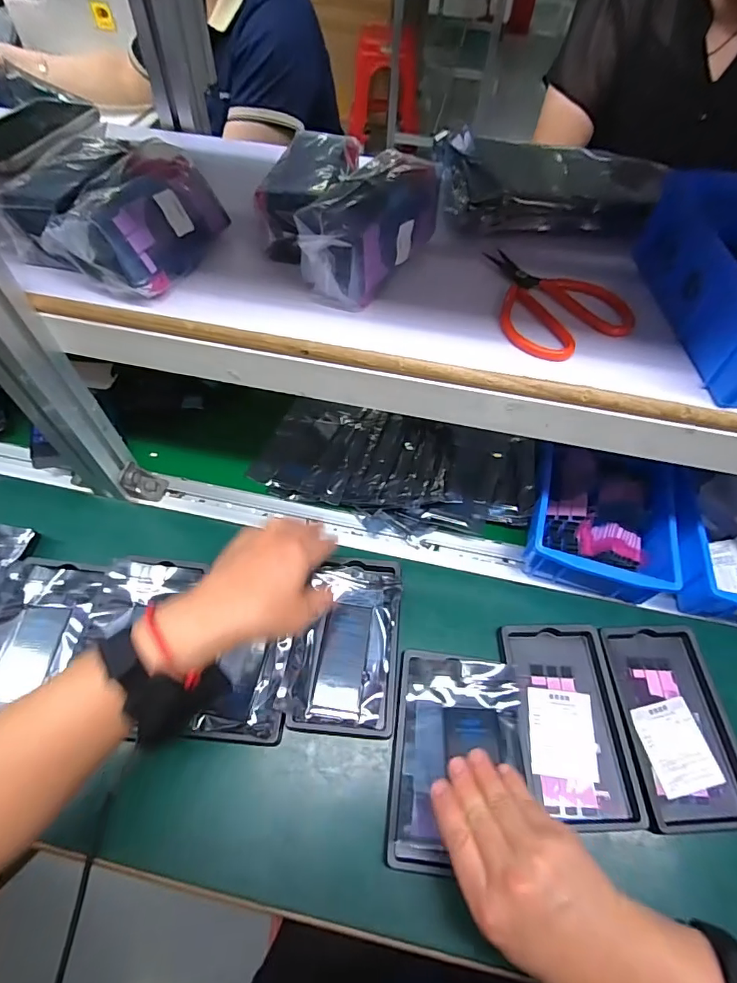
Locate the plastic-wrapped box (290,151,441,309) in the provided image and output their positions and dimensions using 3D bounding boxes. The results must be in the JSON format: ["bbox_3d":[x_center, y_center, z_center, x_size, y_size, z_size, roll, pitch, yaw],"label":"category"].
[{"bbox_3d":[0.004,-0.200,0.361,0.052,0.079,0.132,32,60,18],"label":"plastic-wrapped box"}]

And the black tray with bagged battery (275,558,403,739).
[{"bbox_3d":[-0.022,0.139,0.444,0.098,0.019,0.156,6,56,1],"label":"black tray with bagged battery"}]

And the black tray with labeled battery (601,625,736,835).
[{"bbox_3d":[0.272,0.204,0.422,0.096,0.017,0.161,1,56,-2],"label":"black tray with labeled battery"}]

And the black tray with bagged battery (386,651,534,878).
[{"bbox_3d":[0.075,0.217,0.389,0.104,0.018,0.157,7,57,2],"label":"black tray with bagged battery"}]

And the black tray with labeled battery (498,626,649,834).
[{"bbox_3d":[0.175,0.200,0.414,0.093,0.014,0.159,0,56,-3],"label":"black tray with labeled battery"}]

